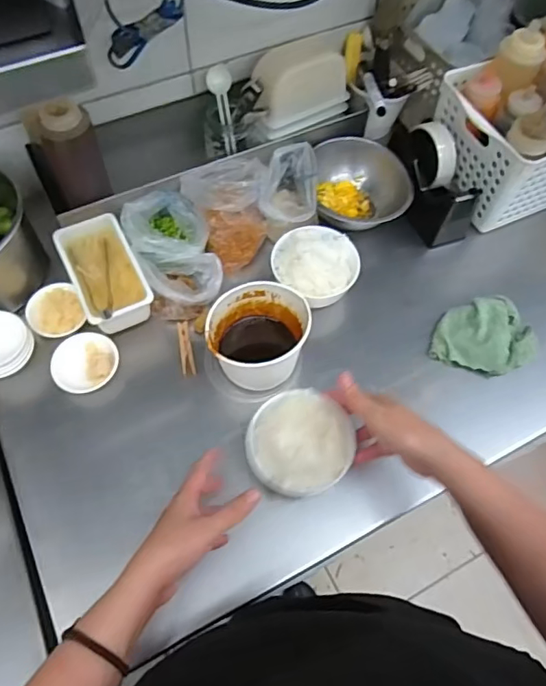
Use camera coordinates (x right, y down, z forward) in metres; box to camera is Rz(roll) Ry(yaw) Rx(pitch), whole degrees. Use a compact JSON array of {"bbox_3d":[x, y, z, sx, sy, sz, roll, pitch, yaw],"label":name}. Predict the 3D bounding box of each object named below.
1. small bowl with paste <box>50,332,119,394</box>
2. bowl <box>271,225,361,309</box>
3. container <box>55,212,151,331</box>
[{"bbox_3d":[-0.217,0.019,0.591,0.071,0.026,0.071,1,63,-2],"label":"small bowl with paste"},{"bbox_3d":[0.052,-0.093,0.645,0.101,0.072,0.099,1,63,-2],"label":"bowl"},{"bbox_3d":[-0.196,-0.079,0.608,0.074,0.062,0.138,-25,66,-14],"label":"container"}]

